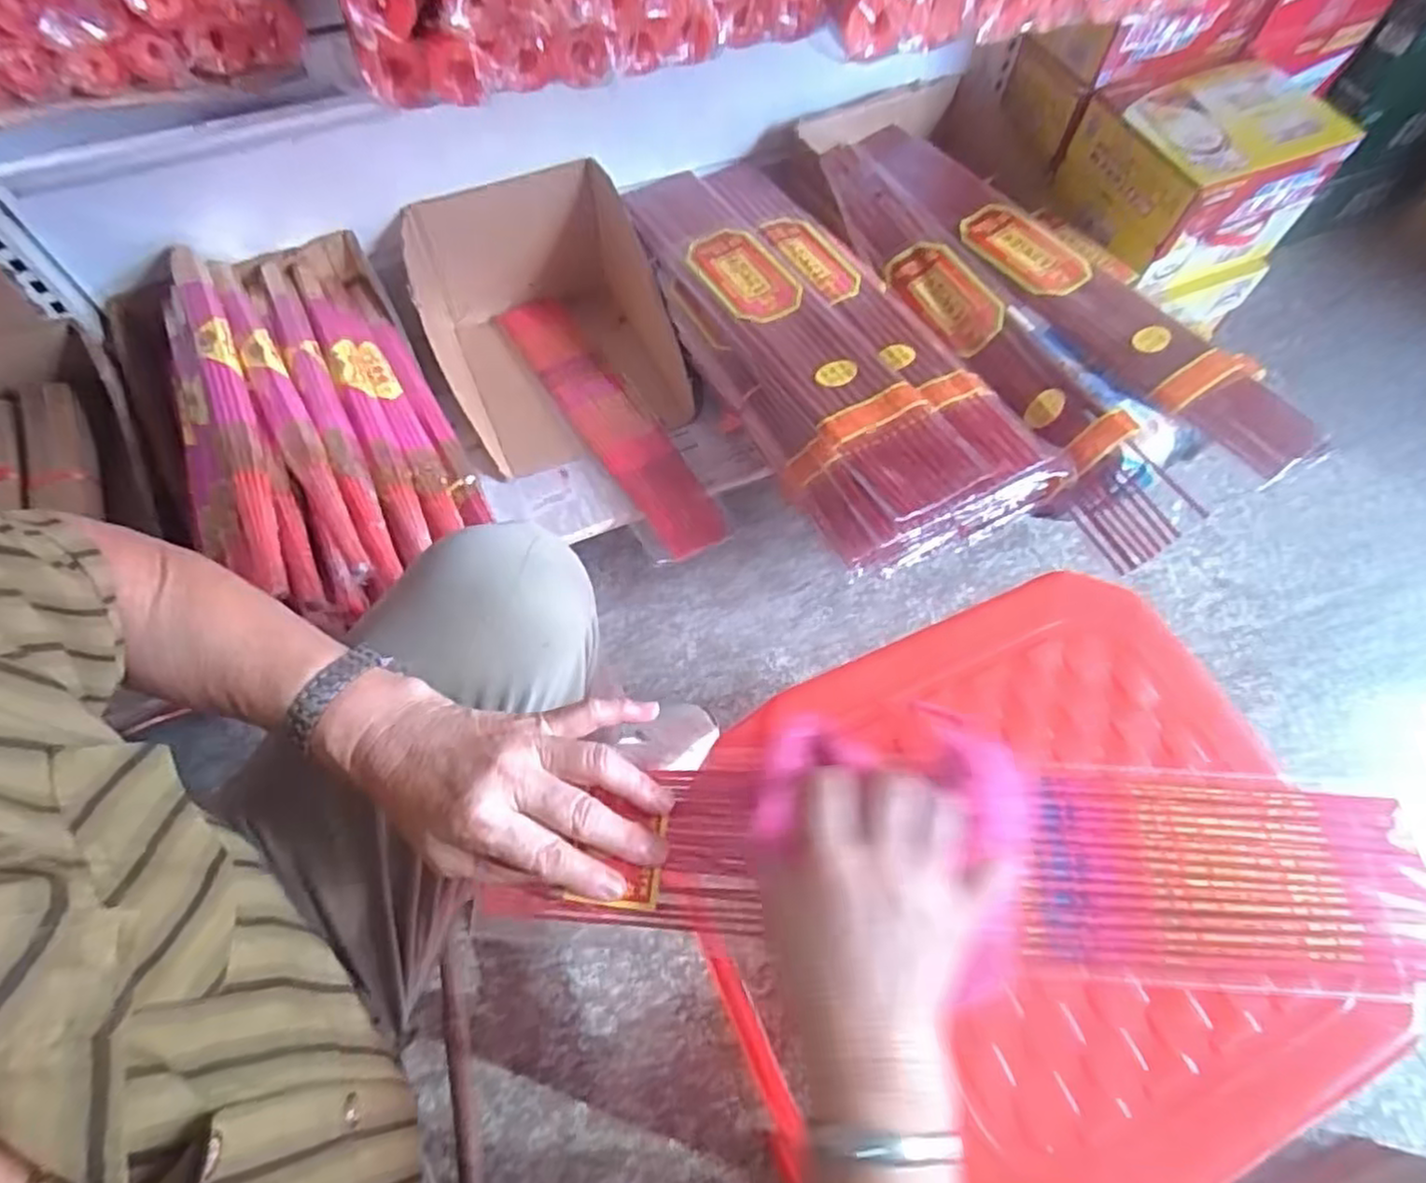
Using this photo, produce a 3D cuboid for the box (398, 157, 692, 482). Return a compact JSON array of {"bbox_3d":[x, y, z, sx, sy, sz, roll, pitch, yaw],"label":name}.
[{"bbox_3d":[-0.204,-0.342,0.963,0.305,0.204,0.341,-26,66,-13],"label":"box"}]

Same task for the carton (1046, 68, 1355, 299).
[{"bbox_3d":[0.715,-0.622,1.086,0.325,0.172,0.235,-22,65,-11],"label":"carton"}]

